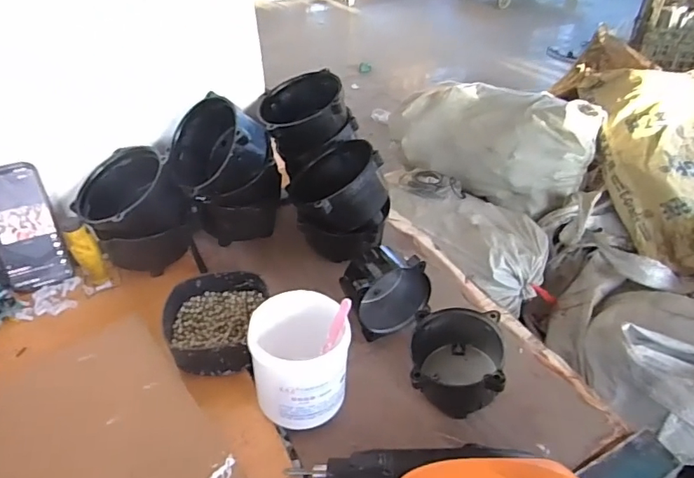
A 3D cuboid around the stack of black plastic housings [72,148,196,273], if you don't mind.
[{"bbox_3d":[-0.277,-0.038,0.667,0.137,0.140,0.116,-23,43,-25],"label":"stack of black plastic housings"}]

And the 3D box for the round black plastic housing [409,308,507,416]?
[{"bbox_3d":[0.114,0.122,0.524,0.089,0.074,0.109,6,39,9],"label":"round black plastic housing"}]

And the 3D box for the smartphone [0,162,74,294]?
[{"bbox_3d":[-0.423,-0.016,0.648,0.077,0.164,0.018,-18,14,-20],"label":"smartphone"}]

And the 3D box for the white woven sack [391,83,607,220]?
[{"bbox_3d":[0.468,-0.357,1.681,0.297,0.276,0.673,-25,44,-27],"label":"white woven sack"}]

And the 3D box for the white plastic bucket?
[{"bbox_3d":[-0.046,0.119,0.499,0.093,0.097,0.094,-1,38,1],"label":"white plastic bucket"}]

